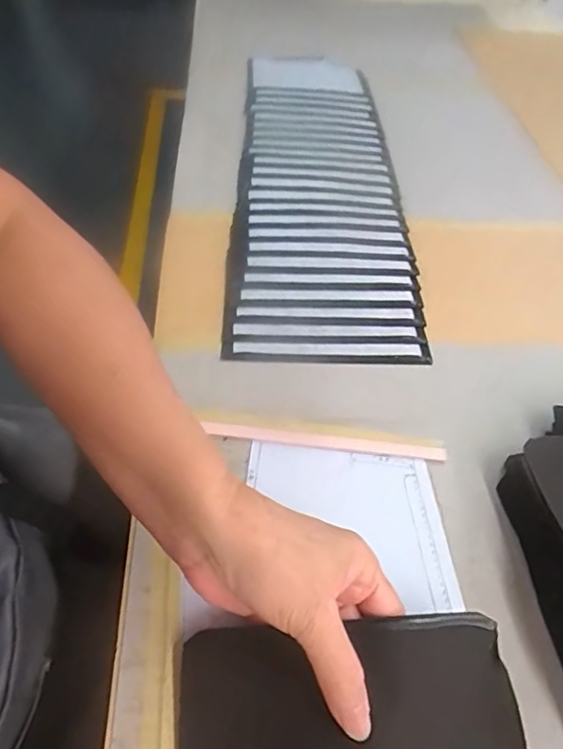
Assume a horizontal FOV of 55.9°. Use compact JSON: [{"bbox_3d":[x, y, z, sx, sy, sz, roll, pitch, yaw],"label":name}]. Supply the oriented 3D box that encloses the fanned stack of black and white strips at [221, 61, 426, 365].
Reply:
[{"bbox_3d":[0.040,-0.234,0.608,0.172,0.020,0.574,2,50,-3],"label":"fanned stack of black and white strips"}]

